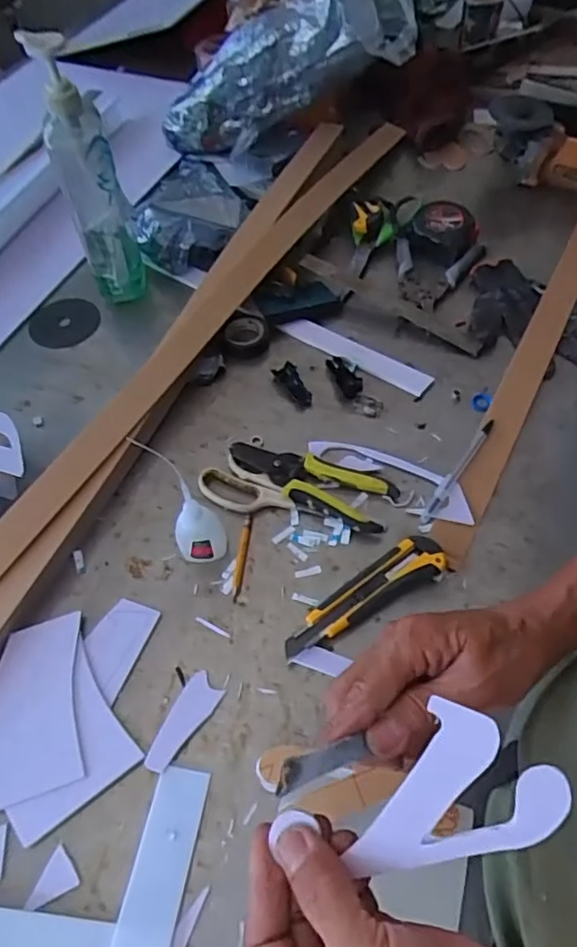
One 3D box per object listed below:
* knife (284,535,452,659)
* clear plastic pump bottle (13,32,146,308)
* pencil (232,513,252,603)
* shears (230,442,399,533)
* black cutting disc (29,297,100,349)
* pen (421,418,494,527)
[{"bbox_3d":[0.065,0.106,0.543,0.161,0.019,0.041,-26,57,-14],"label":"knife"},{"bbox_3d":[-0.219,-0.316,0.691,0.065,0.292,0.079,-20,56,-10],"label":"clear plastic pump bottle"},{"bbox_3d":[-0.044,0.076,0.577,0.009,0.009,0.092,3,55,6],"label":"pencil"},{"bbox_3d":[0.022,0.005,0.614,0.169,0.020,0.065,20,59,17],"label":"shears"},{"bbox_3d":[-0.287,-0.193,0.780,0.087,0.005,0.082,-1,61,2],"label":"black cutting disc"},{"bbox_3d":[0.172,-0.005,0.616,0.013,0.008,0.144,29,62,22],"label":"pen"}]

